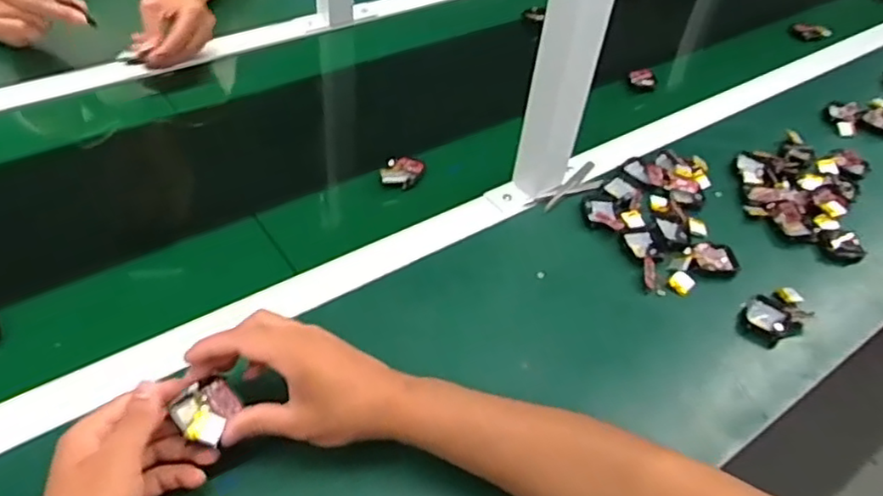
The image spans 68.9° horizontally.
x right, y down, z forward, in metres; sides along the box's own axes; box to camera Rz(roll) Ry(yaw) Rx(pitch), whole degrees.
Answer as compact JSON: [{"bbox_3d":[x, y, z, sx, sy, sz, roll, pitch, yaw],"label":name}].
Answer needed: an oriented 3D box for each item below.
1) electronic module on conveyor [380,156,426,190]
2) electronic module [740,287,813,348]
[{"bbox_3d":[-0.042,-0.083,0.708,0.047,0.012,0.042,5,47,-2],"label":"electronic module on conveyor"},{"bbox_3d":[0.313,0.064,0.605,0.080,0.016,0.045,-19,52,-22],"label":"electronic module"}]

